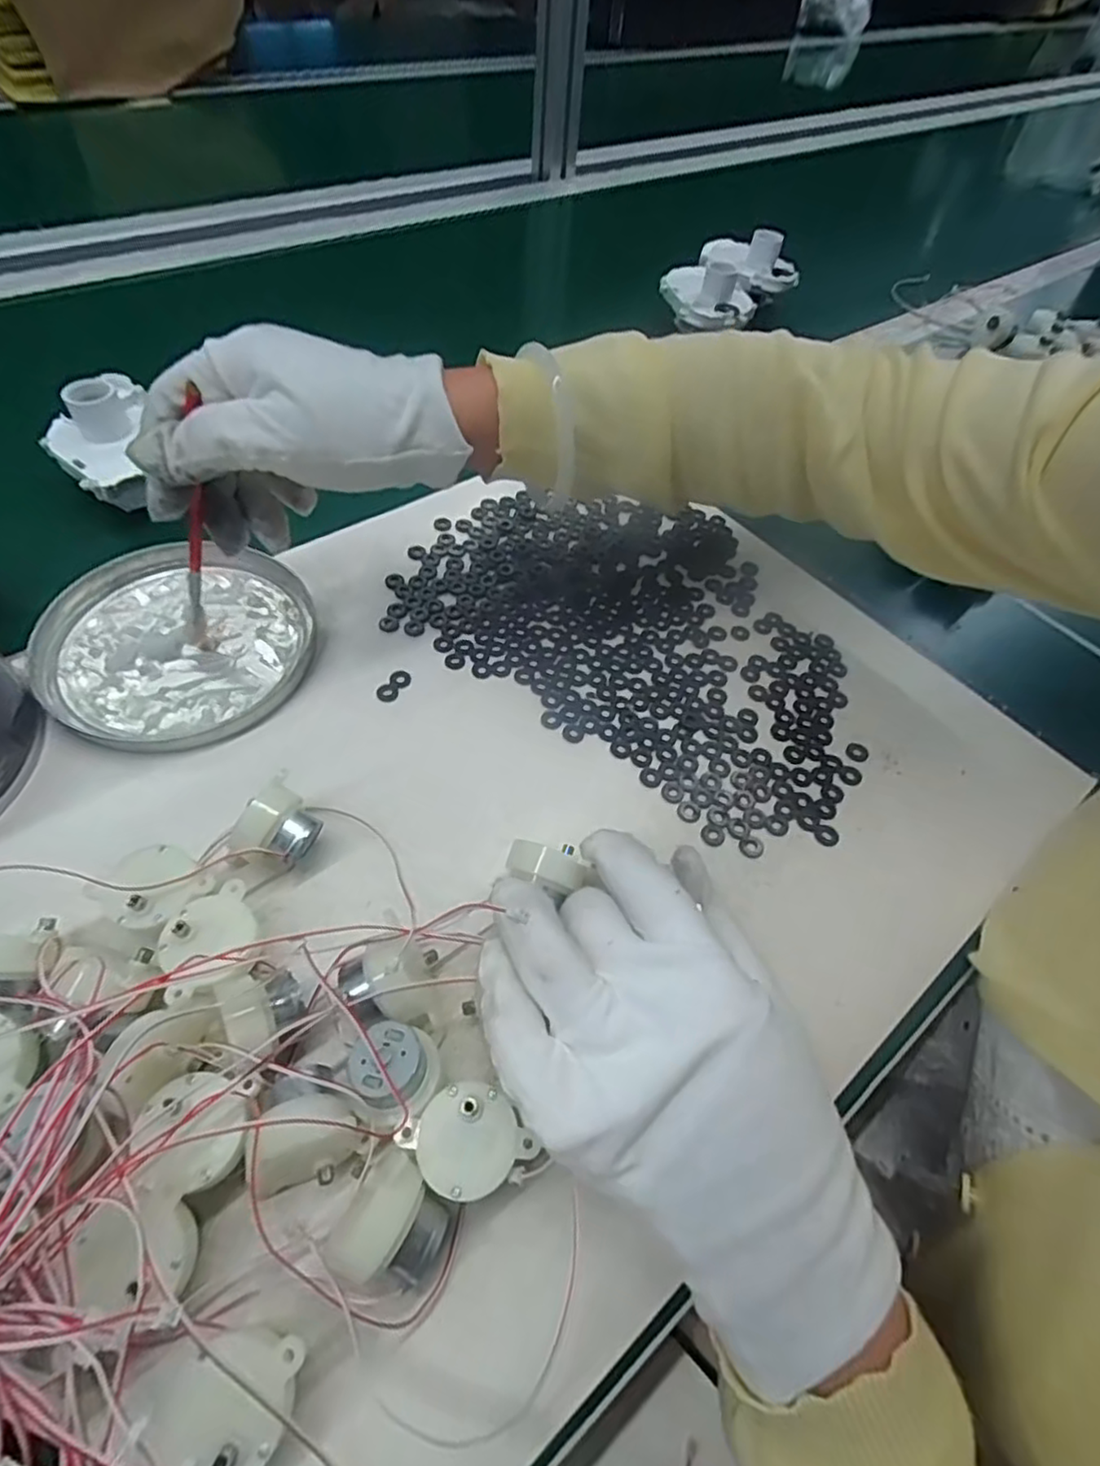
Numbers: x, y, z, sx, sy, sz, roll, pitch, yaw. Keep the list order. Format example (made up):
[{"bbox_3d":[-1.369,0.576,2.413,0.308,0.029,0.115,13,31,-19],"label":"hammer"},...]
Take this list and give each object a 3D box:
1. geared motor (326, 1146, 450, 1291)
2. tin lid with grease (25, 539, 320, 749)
[{"bbox_3d":[-0.048,0.152,0.204,0.032,0.024,0.032,21,56,10],"label":"geared motor"},{"bbox_3d":[-0.190,-0.050,0.333,0.124,0.014,0.128,2,55,-3],"label":"tin lid with grease"}]

